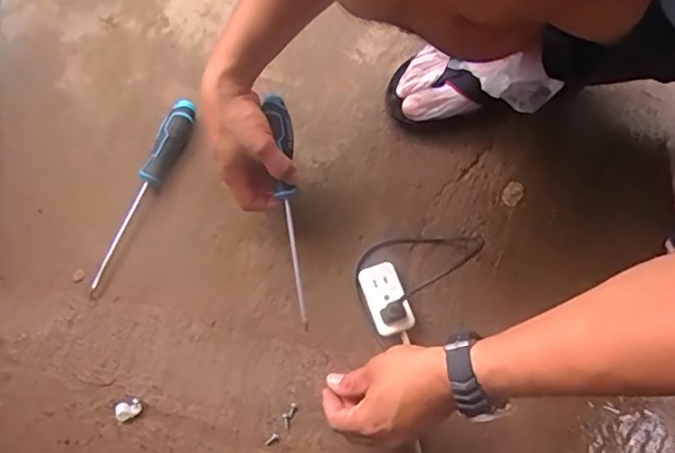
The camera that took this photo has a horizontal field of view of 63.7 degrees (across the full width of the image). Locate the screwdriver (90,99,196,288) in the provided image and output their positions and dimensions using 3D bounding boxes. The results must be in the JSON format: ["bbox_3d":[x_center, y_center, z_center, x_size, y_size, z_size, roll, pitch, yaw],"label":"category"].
[{"bbox_3d":[-0.228,-0.048,0.648,0.028,0.041,0.245,20,78,5],"label":"screwdriver"}]

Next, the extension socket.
[{"bbox_3d":[0.055,0.084,0.629,0.046,0.025,0.081,-18,73,-6],"label":"extension socket"}]

